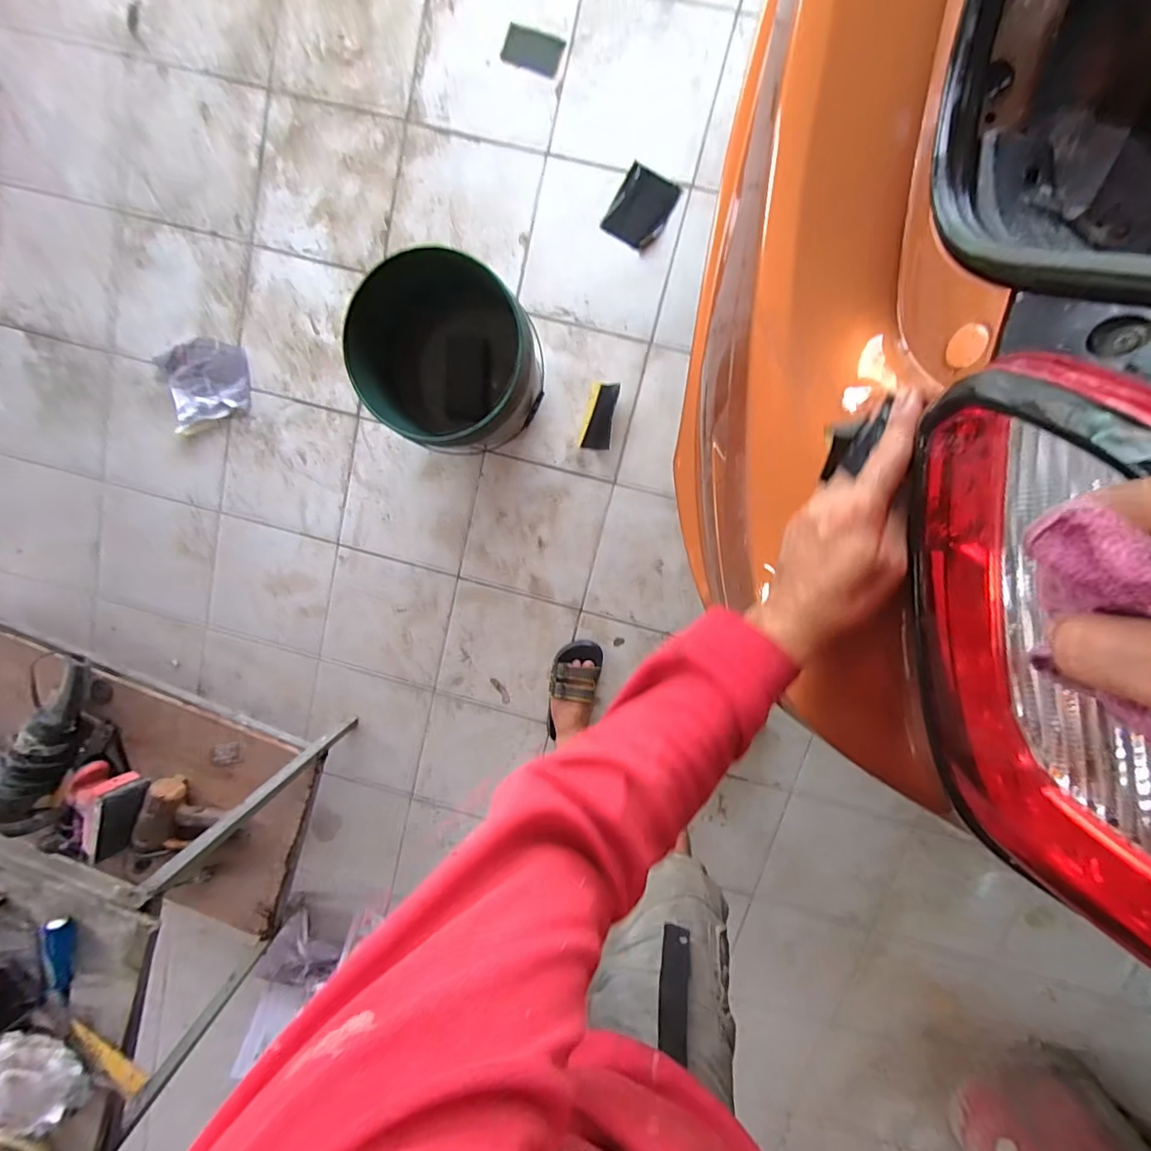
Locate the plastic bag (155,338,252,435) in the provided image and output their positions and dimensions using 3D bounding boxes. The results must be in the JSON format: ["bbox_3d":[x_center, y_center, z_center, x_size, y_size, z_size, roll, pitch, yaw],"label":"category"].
[{"bbox_3d":[-0.831,-0.438,1.155,0.207,0.018,0.180,-14,98,8],"label":"plastic bag"}]

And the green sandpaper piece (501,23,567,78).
[{"bbox_3d":[-0.083,-1.020,0.991,0.114,0.004,0.063,20,101,1],"label":"green sandpaper piece"}]

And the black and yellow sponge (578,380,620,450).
[{"bbox_3d":[0.051,-0.344,1.099,0.065,0.028,0.134,11,101,3],"label":"black and yellow sponge"}]

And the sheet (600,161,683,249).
[{"bbox_3d":[0.130,-0.734,1.019,0.109,0.006,0.135,31,101,-1],"label":"sheet"}]

